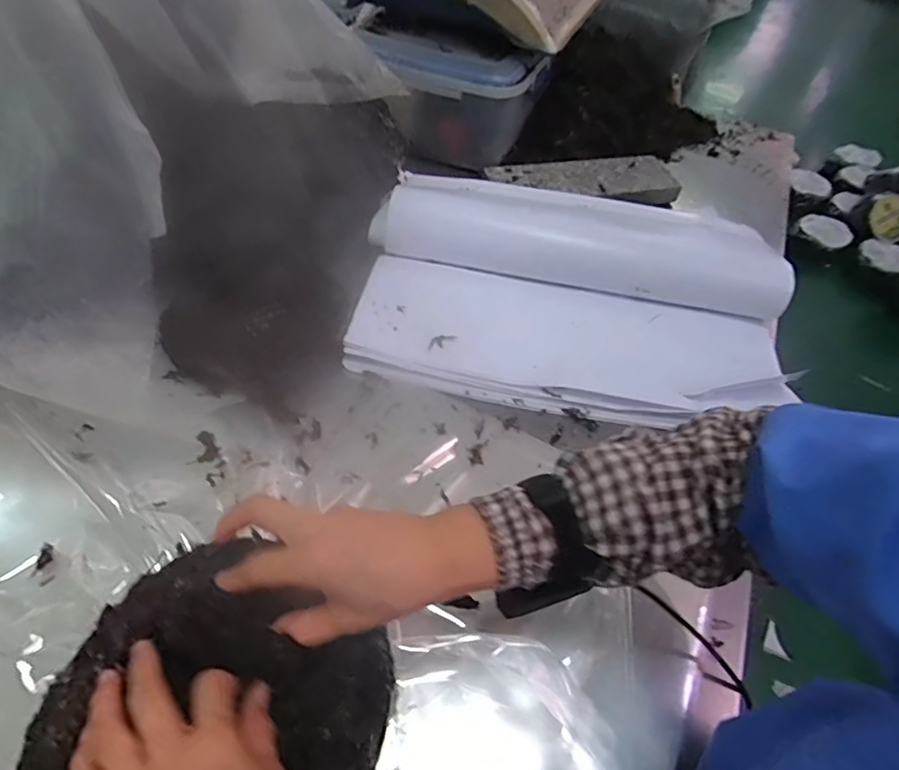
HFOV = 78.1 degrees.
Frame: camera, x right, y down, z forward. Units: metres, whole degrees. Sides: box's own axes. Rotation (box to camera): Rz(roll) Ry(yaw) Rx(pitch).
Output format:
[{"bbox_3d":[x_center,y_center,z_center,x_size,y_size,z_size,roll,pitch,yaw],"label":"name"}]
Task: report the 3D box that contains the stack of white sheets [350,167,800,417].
[{"bbox_3d":[0.165,-0.147,0.727,0.539,0.054,0.405,6,52,-1],"label":"stack of white sheets"}]

